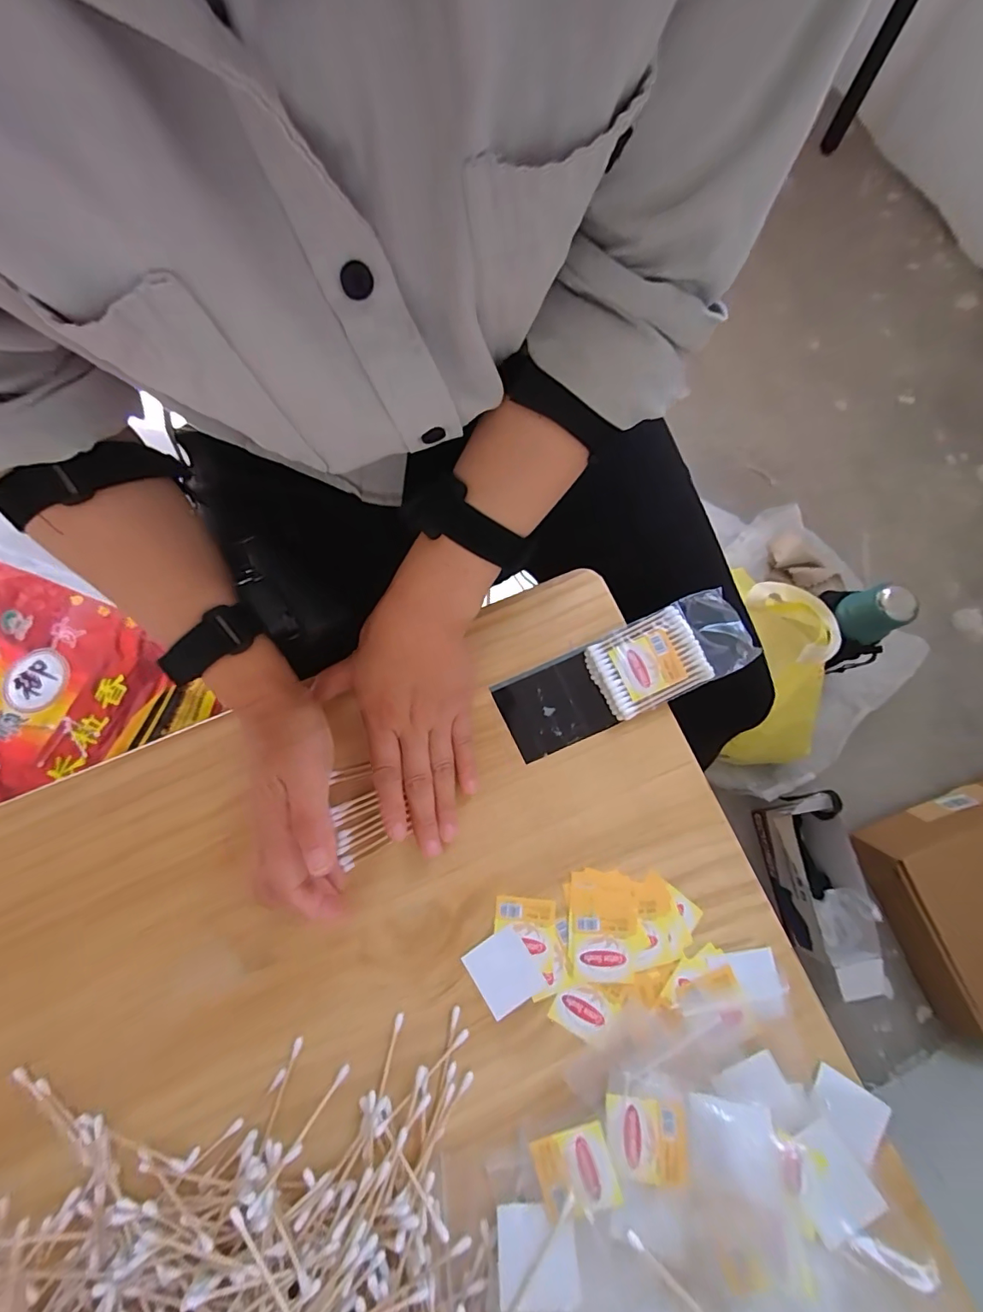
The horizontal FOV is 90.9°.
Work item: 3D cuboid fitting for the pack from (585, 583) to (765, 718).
[{"bbox_3d":[0.130,-0.003,0.349,0.114,0.017,0.061,-24,76,-6],"label":"pack"}]

